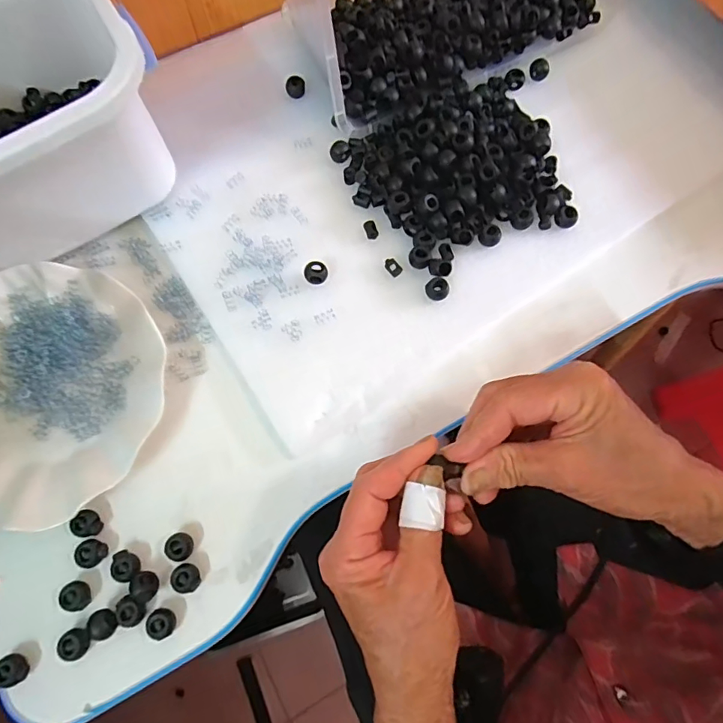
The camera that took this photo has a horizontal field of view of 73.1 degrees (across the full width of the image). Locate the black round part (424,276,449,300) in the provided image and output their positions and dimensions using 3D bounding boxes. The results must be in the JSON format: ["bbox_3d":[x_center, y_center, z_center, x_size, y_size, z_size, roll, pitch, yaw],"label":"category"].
[{"bbox_3d":[0.059,-0.056,0.375,0.018,0.007,0.017,0,77,0],"label":"black round part"}]

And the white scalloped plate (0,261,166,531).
[{"bbox_3d":[-0.234,0.019,0.347,0.176,0.021,0.179,0,77,0],"label":"white scalloped plate"}]

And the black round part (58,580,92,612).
[{"bbox_3d":[-0.185,0.152,0.316,0.013,0.012,0.019,-37,80,-8],"label":"black round part"}]

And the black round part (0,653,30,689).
[{"bbox_3d":[-0.219,0.193,0.306,0.014,0.017,0.016,-9,77,-2],"label":"black round part"}]

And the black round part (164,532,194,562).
[{"bbox_3d":[-0.121,0.123,0.326,0.017,0.014,0.018,0,77,0],"label":"black round part"}]

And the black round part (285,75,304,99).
[{"bbox_3d":[-0.060,-0.250,0.444,0.017,0.011,0.017,0,77,0],"label":"black round part"}]

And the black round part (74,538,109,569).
[{"bbox_3d":[-0.179,0.127,0.324,0.014,0.017,0.018,-18,78,-4],"label":"black round part"}]

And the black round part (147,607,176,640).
[{"bbox_3d":[-0.128,0.167,0.311,0.014,0.014,0.018,-37,80,-8],"label":"black round part"}]

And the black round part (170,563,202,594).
[{"bbox_3d":[-0.115,0.142,0.320,0.017,0.011,0.017,0,77,0],"label":"black round part"}]

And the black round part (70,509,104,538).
[{"bbox_3d":[-0.185,0.109,0.329,0.015,0.019,0.018,-8,77,-2],"label":"black round part"}]

